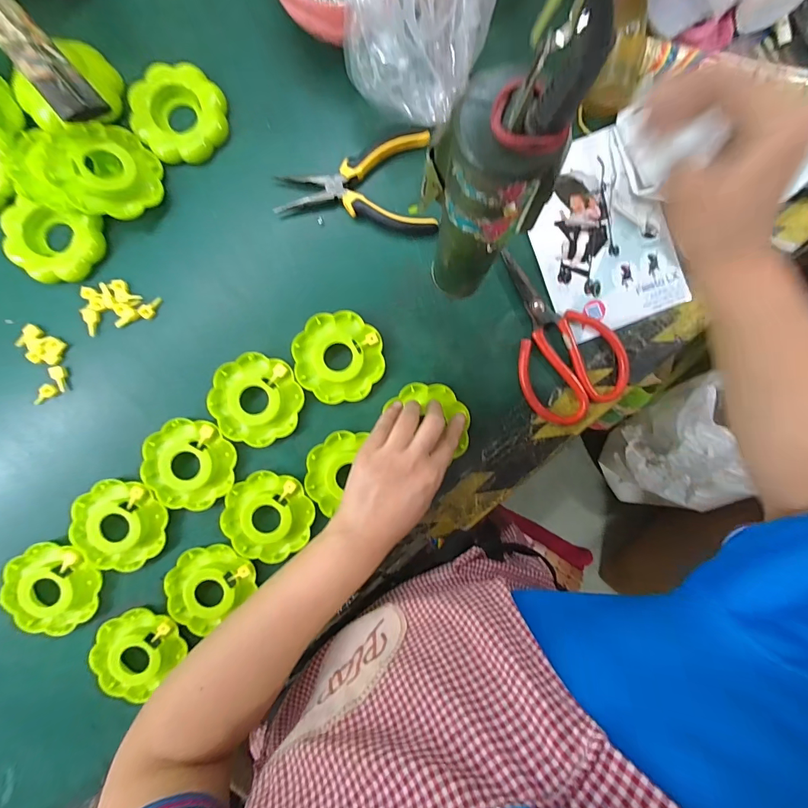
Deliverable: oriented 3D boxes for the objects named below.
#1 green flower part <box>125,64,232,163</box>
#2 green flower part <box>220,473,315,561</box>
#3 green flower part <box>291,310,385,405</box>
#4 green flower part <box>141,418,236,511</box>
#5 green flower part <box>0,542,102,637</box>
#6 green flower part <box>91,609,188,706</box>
[{"bbox_3d":[-0.210,-0.268,0.361,0.082,0.015,0.082,33,90,-4],"label":"green flower part"},{"bbox_3d":[-0.131,0.109,0.376,0.081,0.016,0.082,0,92,-3],"label":"green flower part"},{"bbox_3d":[-0.063,-0.045,0.377,0.083,0.010,0.085,-7,93,-3],"label":"green flower part"},{"bbox_3d":[-0.204,0.057,0.370,0.081,0.012,0.082,6,92,-3],"label":"green flower part"},{"bbox_3d":[-0.327,0.172,0.363,0.077,0.013,0.082,0,92,-3],"label":"green flower part"},{"bbox_3d":[-0.252,0.233,0.367,0.079,0.014,0.073,0,92,-3],"label":"green flower part"}]

